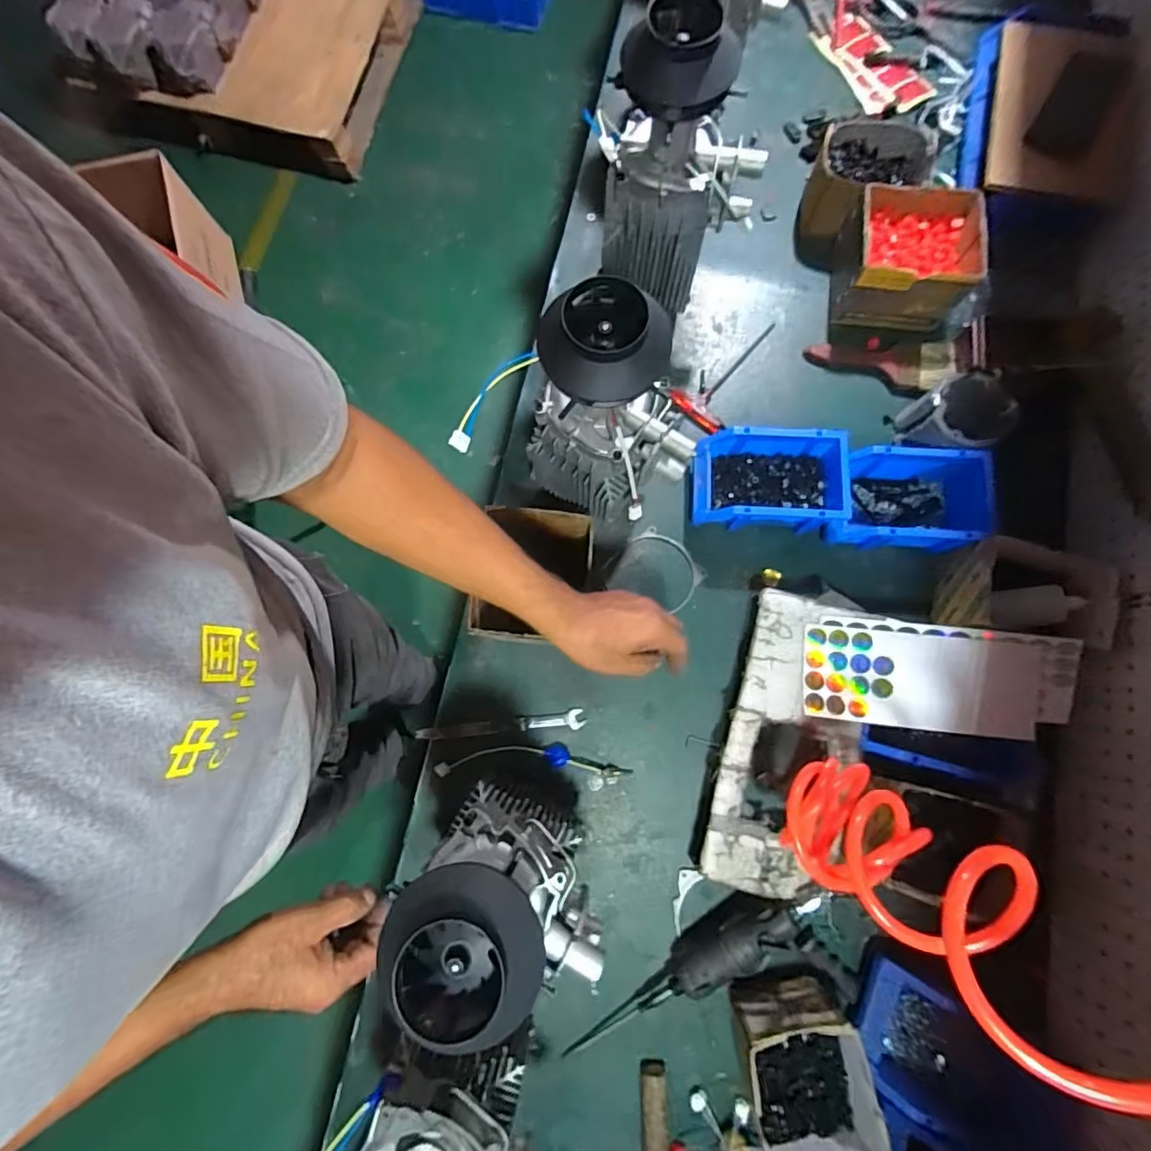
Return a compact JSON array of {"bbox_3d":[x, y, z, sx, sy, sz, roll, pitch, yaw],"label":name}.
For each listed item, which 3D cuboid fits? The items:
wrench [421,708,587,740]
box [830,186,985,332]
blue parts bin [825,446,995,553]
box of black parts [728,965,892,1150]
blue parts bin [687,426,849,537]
[{"bbox_3d":[-0.092,0.190,0.663,0.205,0.008,0.023,-7,80,-1],"label":"wrench"},{"bbox_3d":[0.446,-0.429,0.728,0.156,0.101,0.149,7,80,1],"label":"box"},{"bbox_3d":[0.413,-0.093,0.674,0.181,0.080,0.118,5,80,1],"label":"blue parts bin"},{"bbox_3d":[0.240,0.522,0.554,0.123,0.093,0.152,-13,80,-2],"label":"box of black parts"},{"bbox_3d":[0.247,-0.119,0.685,0.189,0.077,0.113,3,80,1],"label":"blue parts bin"}]

